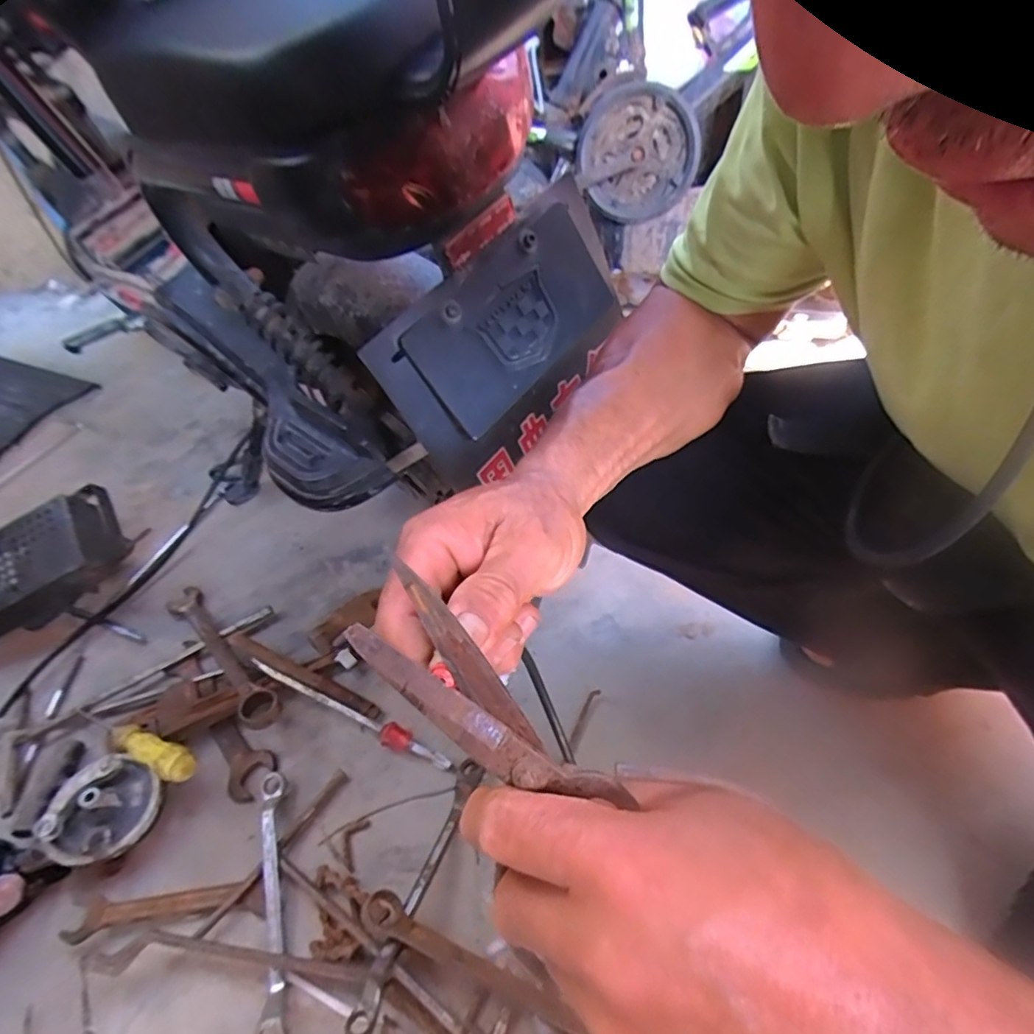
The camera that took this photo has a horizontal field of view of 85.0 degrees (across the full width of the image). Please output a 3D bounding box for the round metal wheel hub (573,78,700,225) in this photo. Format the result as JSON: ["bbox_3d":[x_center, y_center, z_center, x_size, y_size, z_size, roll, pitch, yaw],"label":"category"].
[{"bbox_3d":[0.182,-0.551,0.857,0.172,0.175,0.027,-44,16,21],"label":"round metal wheel hub"}]

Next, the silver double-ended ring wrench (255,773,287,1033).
[{"bbox_3d":[-0.227,0.349,0.519,0.027,0.019,0.225,-17,47,-6],"label":"silver double-ended ring wrench"}]

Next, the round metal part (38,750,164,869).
[{"bbox_3d":[-0.412,0.294,0.566,0.093,0.049,0.094,-5,47,5],"label":"round metal part"}]

